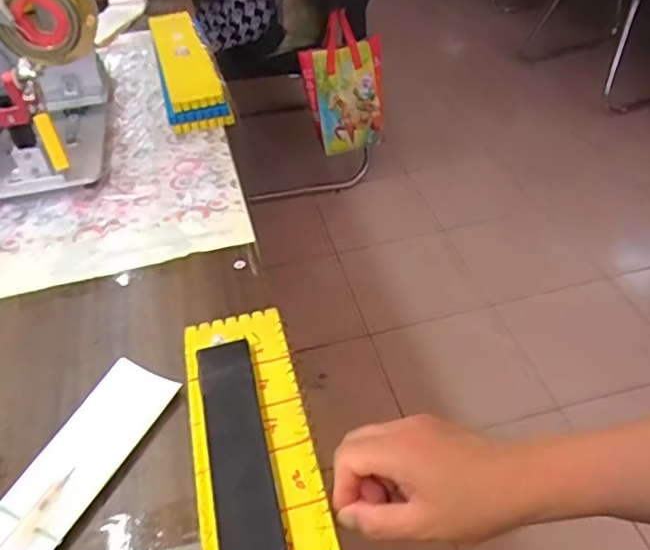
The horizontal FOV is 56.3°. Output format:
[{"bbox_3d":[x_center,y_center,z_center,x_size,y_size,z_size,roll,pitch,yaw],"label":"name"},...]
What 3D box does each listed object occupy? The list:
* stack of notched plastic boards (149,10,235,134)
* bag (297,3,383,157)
[{"bbox_3d":[-0.206,-0.307,0.892,0.081,0.046,0.338,-14,43,-10],"label":"stack of notched plastic boards"},{"bbox_3d":[0.046,-0.465,1.521,0.196,0.284,0.109,-5,42,1],"label":"bag"}]

